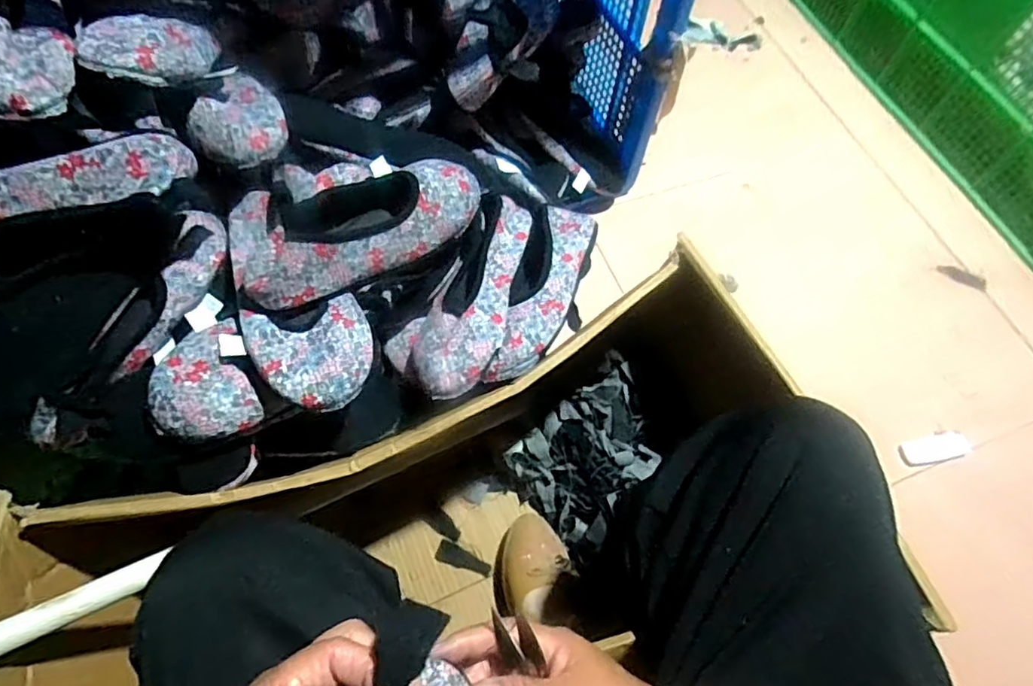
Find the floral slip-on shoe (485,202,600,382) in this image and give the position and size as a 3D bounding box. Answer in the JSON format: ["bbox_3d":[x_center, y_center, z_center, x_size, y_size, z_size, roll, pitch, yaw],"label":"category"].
[{"bbox_3d":[0.030,-0.057,0.680,0.079,0.060,0.241,16,64,4],"label":"floral slip-on shoe"}]

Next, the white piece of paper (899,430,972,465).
[{"bbox_3d":[0.620,0.154,0.871,0.085,0.016,0.037,-14,65,5],"label":"white piece of paper"}]

